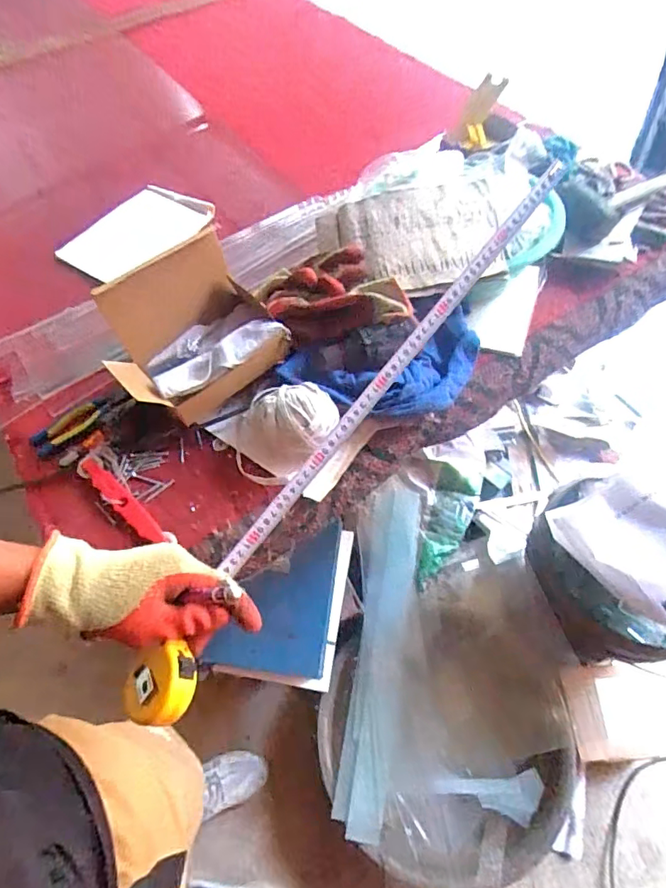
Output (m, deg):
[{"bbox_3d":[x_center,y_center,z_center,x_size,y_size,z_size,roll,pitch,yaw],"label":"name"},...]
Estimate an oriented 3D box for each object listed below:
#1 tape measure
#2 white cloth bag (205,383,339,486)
[{"bbox_3d":[0.030,-0.025,0.490,0.056,0.028,0.665,34,81,21],"label":"tape measure"},{"bbox_3d":[-0.076,-0.015,0.649,0.165,0.088,0.123,-14,60,-5],"label":"white cloth bag"}]

